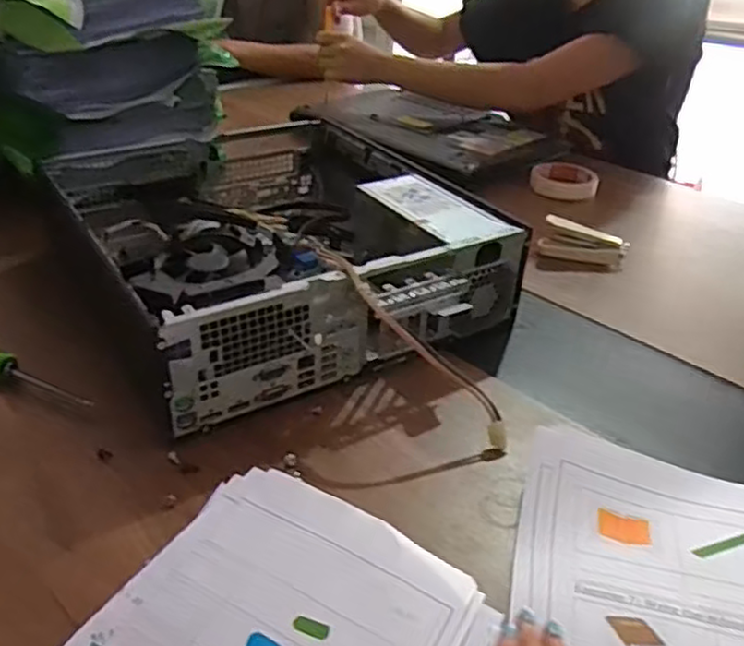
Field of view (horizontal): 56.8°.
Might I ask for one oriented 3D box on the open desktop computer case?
[{"bbox_3d":[-0.099,-0.091,0.672,0.331,0.091,0.417,-17,36,-28],"label":"open desktop computer case"}]

